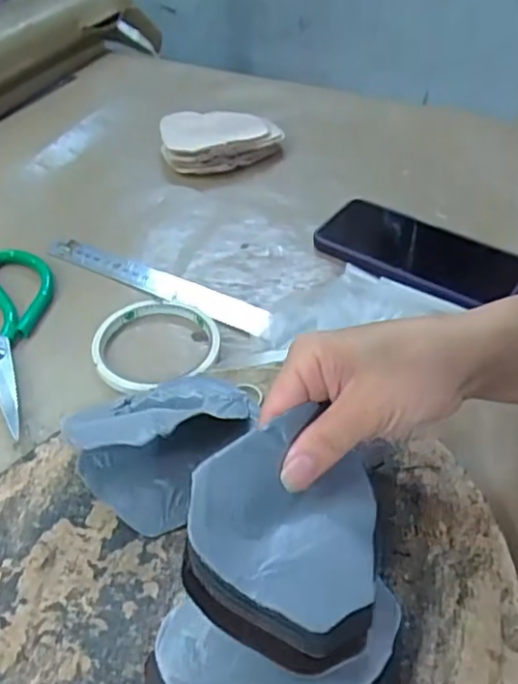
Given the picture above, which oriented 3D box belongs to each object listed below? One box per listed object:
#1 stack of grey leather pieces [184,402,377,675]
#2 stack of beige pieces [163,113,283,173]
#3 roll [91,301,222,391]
[{"bbox_3d":[0.016,0.087,0.275,0.095,0.018,0.105,6,57,-25],"label":"stack of grey leather pieces"},{"bbox_3d":[-0.036,-0.199,0.623,0.119,0.038,0.071,-6,46,-8],"label":"stack of beige pieces"},{"bbox_3d":[-0.073,0.002,0.441,0.087,0.012,0.091,1,45,-1],"label":"roll"}]

